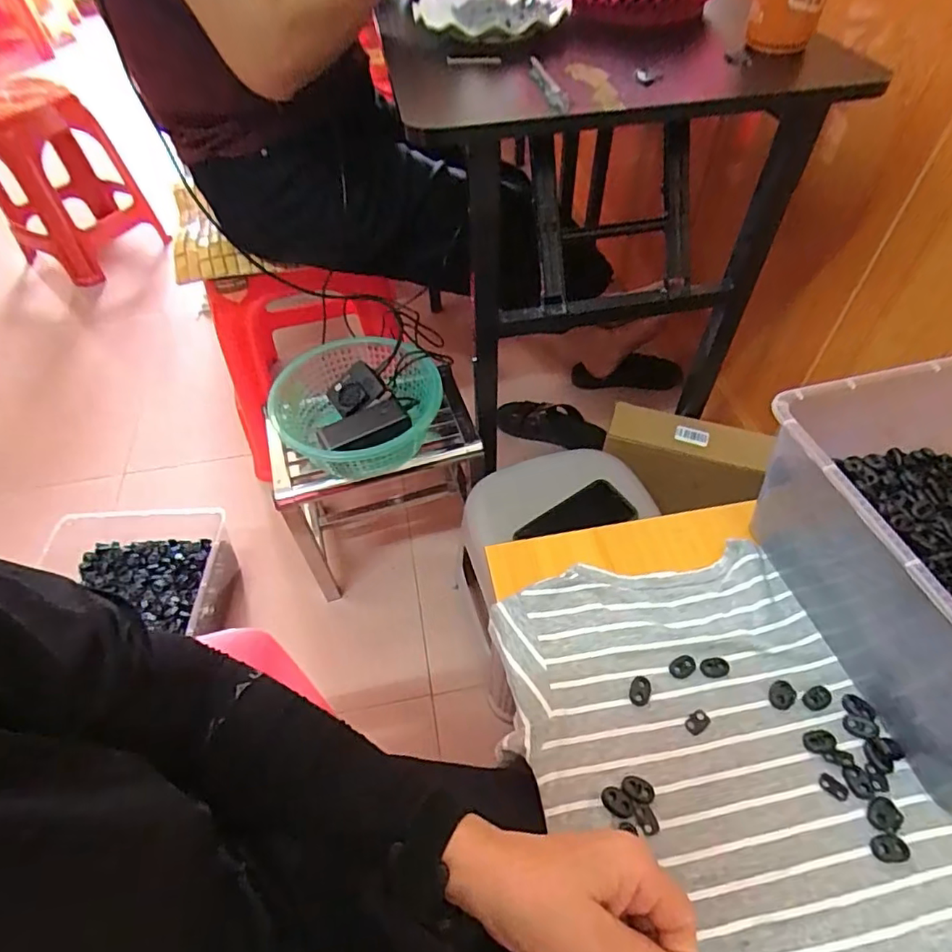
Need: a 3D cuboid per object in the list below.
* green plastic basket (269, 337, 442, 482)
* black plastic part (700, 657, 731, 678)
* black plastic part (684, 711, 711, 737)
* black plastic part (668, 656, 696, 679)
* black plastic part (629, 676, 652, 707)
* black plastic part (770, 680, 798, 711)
[{"bbox_3d":[-0.173,-0.093,0.843,0.243,0.094,0.228,-13,52,-8],"label":"green plastic basket"},{"bbox_3d":[0.186,0.149,0.441,0.022,0.004,0.015,-5,52,-2],"label":"black plastic part"},{"bbox_3d":[0.164,0.182,0.418,0.020,0.004,0.013,-34,58,-22],"label":"black plastic part"},{"bbox_3d":[0.162,0.149,0.442,0.022,0.004,0.015,-25,55,-16],"label":"black plastic part"},{"bbox_3d":[0.125,0.164,0.432,0.015,0.004,0.022,13,53,12],"label":"black plastic part"},{"bbox_3d":[0.232,0.165,0.427,0.023,0.004,0.018,-34,58,-22],"label":"black plastic part"}]

